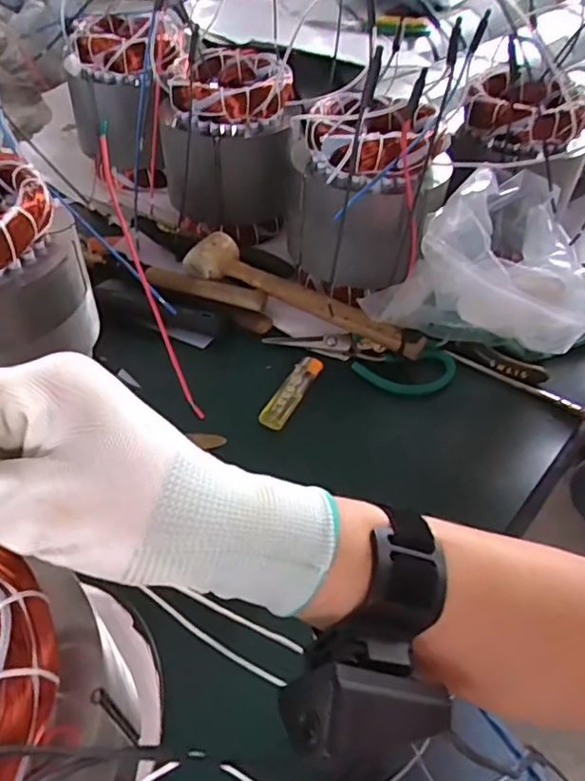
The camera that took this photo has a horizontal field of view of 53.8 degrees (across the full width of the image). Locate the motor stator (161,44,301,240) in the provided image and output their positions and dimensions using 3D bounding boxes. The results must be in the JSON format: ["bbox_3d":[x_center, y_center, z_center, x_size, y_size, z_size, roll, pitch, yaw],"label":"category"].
[{"bbox_3d":[-0.074,-0.292,0.675,0.146,0.152,0.145,-11,50,-14],"label":"motor stator"}]

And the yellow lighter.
[{"bbox_3d":[0.000,-0.001,0.540,0.025,0.011,0.091,24,51,16],"label":"yellow lighter"}]

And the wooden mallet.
[{"bbox_3d":[0.008,-0.092,0.596,0.268,0.039,0.058,28,52,19],"label":"wooden mallet"}]

